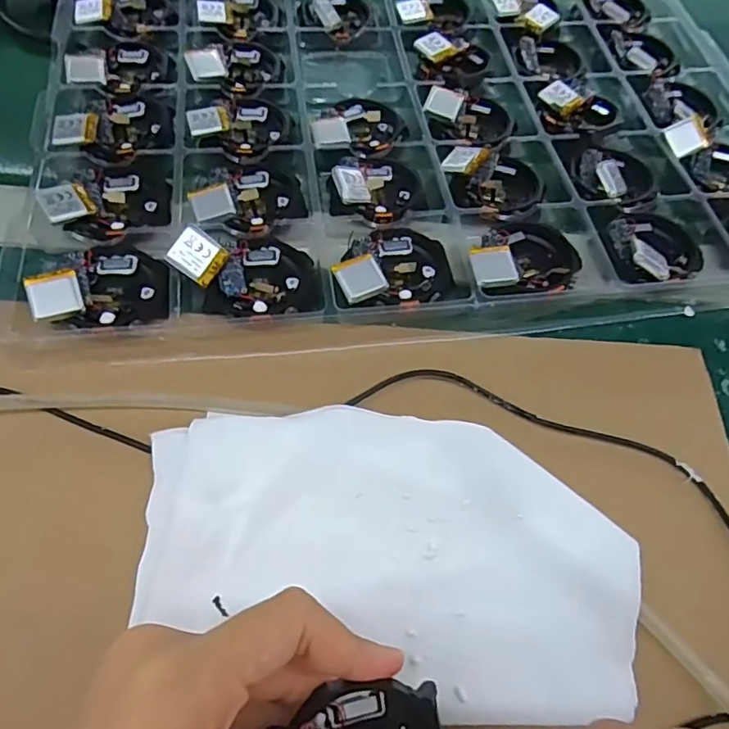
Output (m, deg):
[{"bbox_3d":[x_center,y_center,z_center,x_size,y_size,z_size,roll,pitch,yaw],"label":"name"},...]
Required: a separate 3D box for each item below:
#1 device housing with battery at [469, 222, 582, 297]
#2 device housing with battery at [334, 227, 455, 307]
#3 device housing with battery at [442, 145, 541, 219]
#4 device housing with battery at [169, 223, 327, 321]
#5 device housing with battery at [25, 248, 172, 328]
[{"bbox_3d":[0.083,-0.056,0.296,0.060,0.013,0.048,-8,63,-8],"label":"device housing with battery"},{"bbox_3d":[0.014,-0.050,0.288,0.058,0.013,0.050,-9,63,-9],"label":"device housing with battery"},{"bbox_3d":[0.073,-0.103,0.321,0.054,0.012,0.051,5,62,-1],"label":"device housing with battery"},{"bbox_3d":[-0.055,-0.045,0.274,0.066,0.024,0.047,-10,63,-9],"label":"device housing with battery"},{"bbox_3d":[-0.123,-0.038,0.268,0.057,0.016,0.046,-13,64,-10],"label":"device housing with battery"}]

